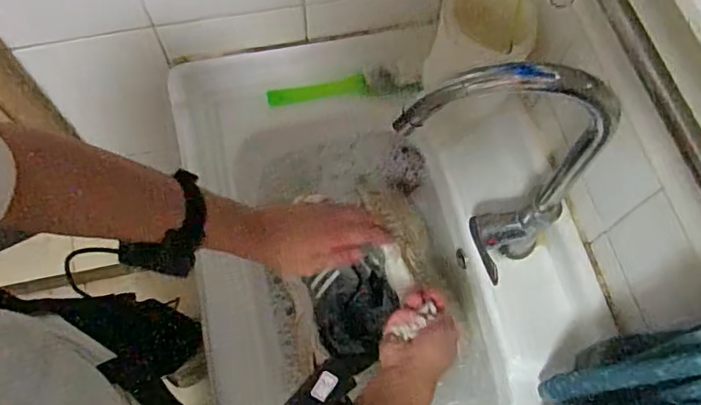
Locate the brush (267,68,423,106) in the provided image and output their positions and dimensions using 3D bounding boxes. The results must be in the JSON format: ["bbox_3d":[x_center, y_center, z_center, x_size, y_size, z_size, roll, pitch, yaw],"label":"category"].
[{"bbox_3d":[-0.009,-0.171,0.813,0.222,0.029,0.037,-3,66,-3],"label":"brush"}]

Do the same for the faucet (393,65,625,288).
[{"bbox_3d":[0.139,-0.003,0.547,0.205,0.342,0.076,0,66,-2],"label":"faucet"}]

